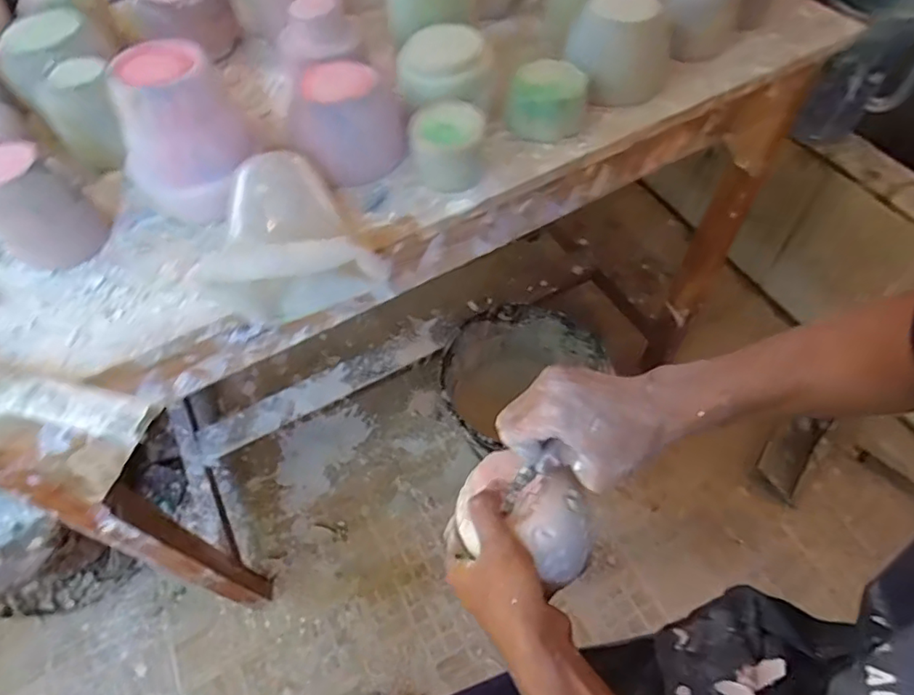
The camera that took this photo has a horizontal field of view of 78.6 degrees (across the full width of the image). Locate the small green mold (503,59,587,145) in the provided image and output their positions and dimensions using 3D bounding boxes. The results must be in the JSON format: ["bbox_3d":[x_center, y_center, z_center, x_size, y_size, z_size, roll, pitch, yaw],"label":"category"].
[{"bbox_3d":[0.086,-0.240,0.542,0.076,0.043,0.065,6,56,7],"label":"small green mold"}]

